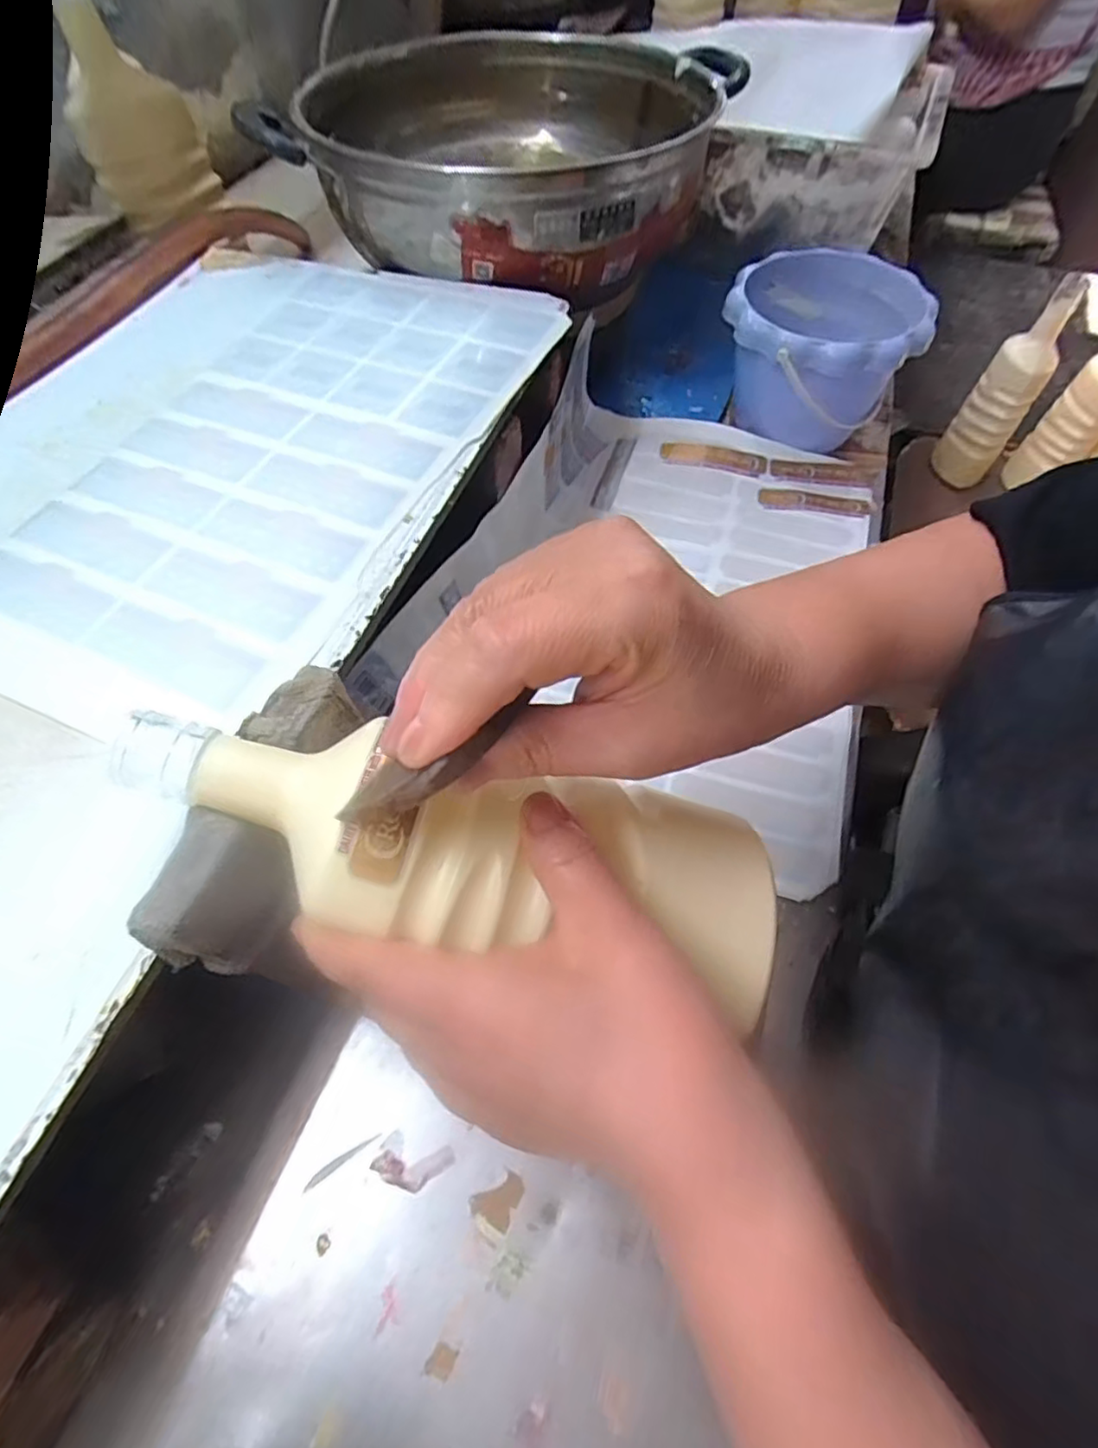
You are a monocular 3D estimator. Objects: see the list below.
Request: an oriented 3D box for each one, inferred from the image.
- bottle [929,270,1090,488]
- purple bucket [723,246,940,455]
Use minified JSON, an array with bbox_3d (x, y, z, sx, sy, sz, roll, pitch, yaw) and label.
[{"bbox_3d":[0.641,-0.463,0.897,0.081,0.260,0.089,32,63,15],"label":"bottle"},{"bbox_3d":[0.228,-0.311,0.551,0.155,0.114,0.149,1,59,-2],"label":"purple bucket"}]

